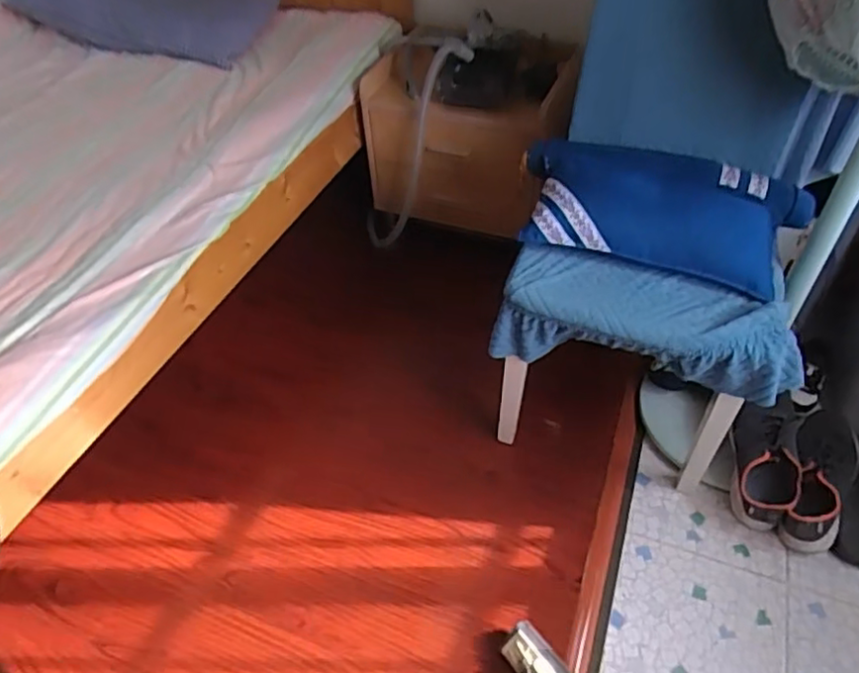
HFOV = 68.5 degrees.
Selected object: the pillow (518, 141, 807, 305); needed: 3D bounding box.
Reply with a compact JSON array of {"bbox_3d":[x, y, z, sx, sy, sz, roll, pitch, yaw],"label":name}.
[{"bbox_3d":[0.414,-0.231,1.132,0.512,0.087,0.287,13,48,14],"label":"pillow"}]

